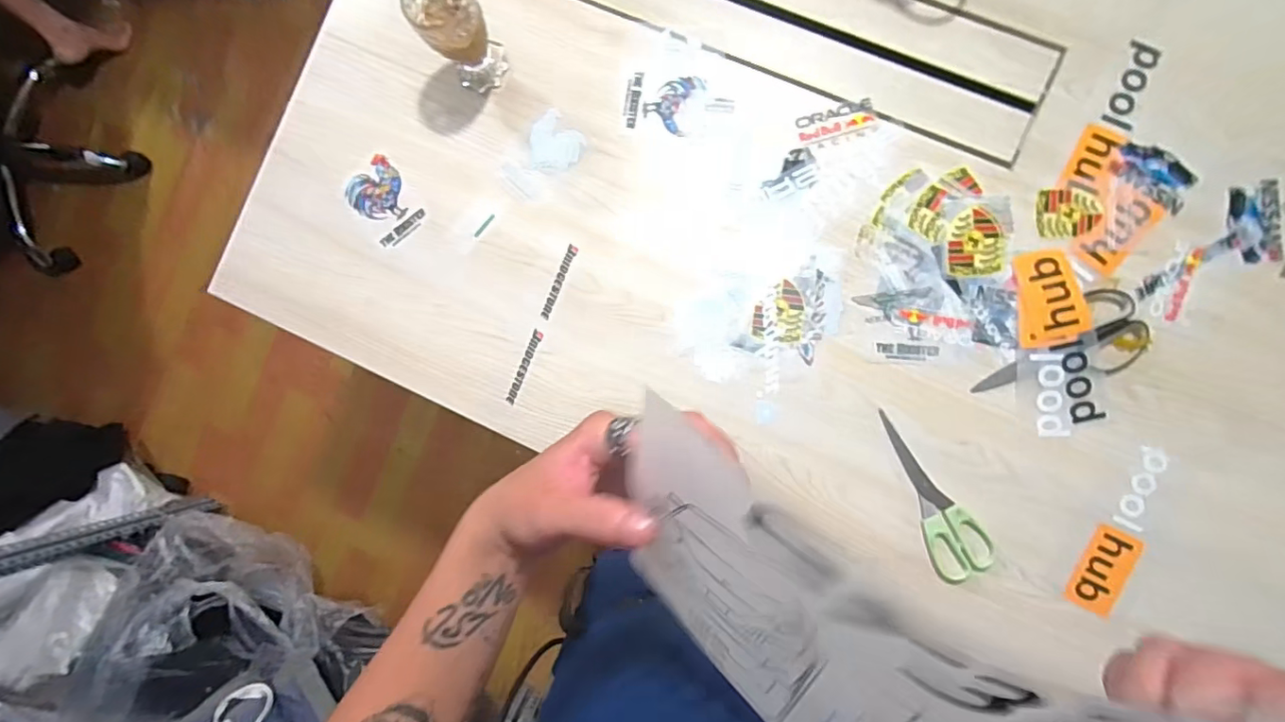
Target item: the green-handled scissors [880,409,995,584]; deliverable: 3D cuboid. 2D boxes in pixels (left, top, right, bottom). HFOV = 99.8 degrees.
[{"bbox_3d":[0.339,0.149,0.617,0.068,0.005,0.200,-17,87,4],"label":"green-handled scissors"}]

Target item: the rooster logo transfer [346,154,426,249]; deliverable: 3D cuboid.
[{"bbox_3d":[-0.327,-0.201,0.687,0.071,0.004,0.104,-38,87,0],"label":"rooster logo transfer"}]

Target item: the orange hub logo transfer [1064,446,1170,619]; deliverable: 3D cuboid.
[{"bbox_3d":[0.535,0.190,0.599,0.048,0.009,0.190,27,92,6],"label":"orange hub logo transfer"}]

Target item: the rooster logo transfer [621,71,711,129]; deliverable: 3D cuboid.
[{"bbox_3d":[0.046,-0.310,0.658,0.124,0.004,0.069,11,93,6],"label":"rooster logo transfer"}]

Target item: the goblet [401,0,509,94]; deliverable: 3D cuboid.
[{"bbox_3d":[-0.210,-0.375,0.618,0.072,0.115,0.080,-34,86,3],"label":"goblet"}]

